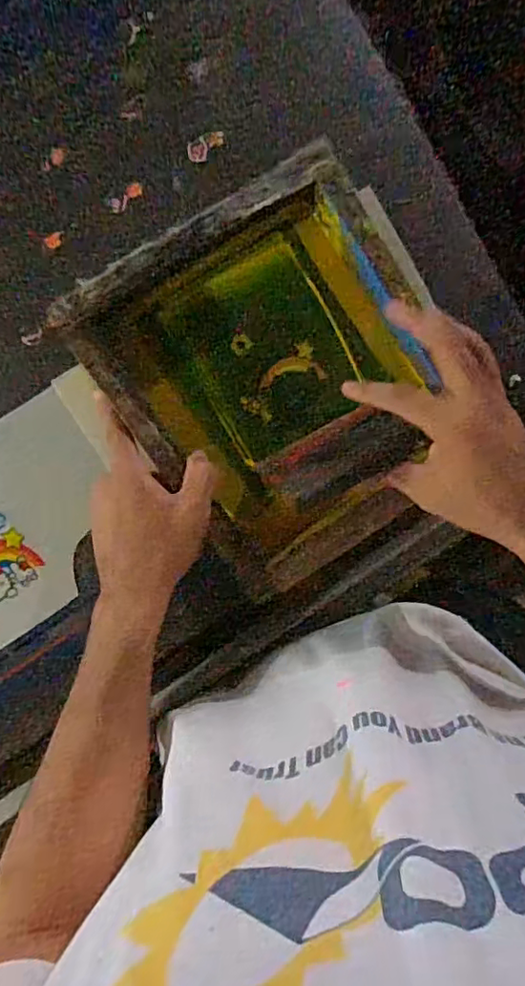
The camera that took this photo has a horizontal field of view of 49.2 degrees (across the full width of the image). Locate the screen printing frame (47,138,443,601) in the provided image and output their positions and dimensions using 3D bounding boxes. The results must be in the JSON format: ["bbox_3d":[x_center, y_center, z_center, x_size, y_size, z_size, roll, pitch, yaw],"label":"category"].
[{"bbox_3d":[0.021,-0.092,0.468,0.247,0.049,0.285,-37,98,-3],"label":"screen printing frame"}]

